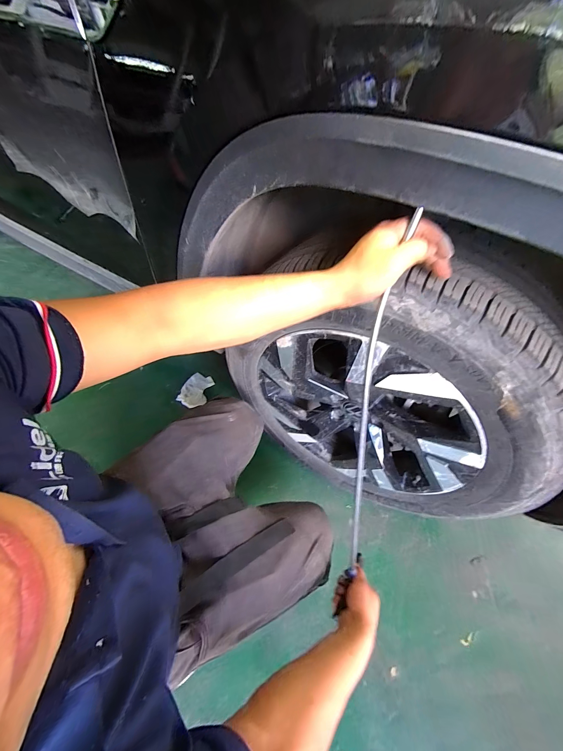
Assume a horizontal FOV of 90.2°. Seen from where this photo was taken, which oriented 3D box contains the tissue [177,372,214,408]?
[{"bbox_3d":[-0.338,0.059,1.113,0.105,0.016,0.144,16,54,7],"label":"tissue"}]

